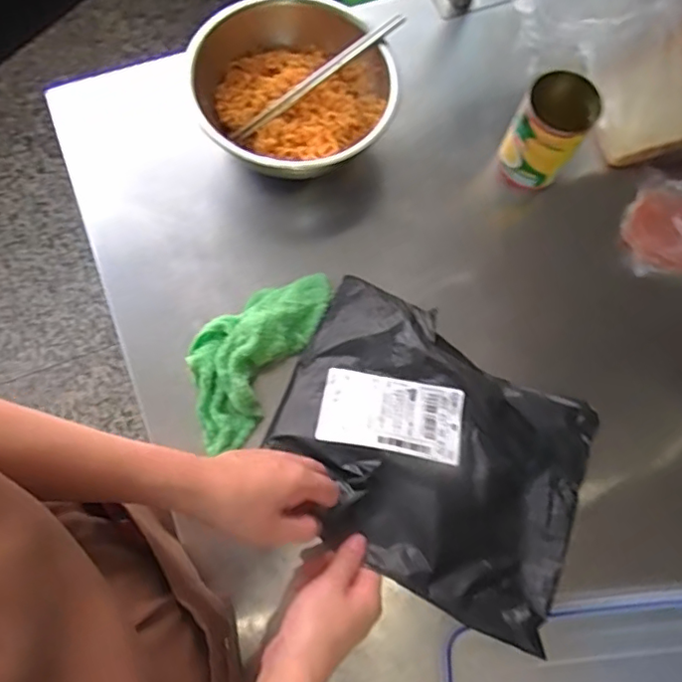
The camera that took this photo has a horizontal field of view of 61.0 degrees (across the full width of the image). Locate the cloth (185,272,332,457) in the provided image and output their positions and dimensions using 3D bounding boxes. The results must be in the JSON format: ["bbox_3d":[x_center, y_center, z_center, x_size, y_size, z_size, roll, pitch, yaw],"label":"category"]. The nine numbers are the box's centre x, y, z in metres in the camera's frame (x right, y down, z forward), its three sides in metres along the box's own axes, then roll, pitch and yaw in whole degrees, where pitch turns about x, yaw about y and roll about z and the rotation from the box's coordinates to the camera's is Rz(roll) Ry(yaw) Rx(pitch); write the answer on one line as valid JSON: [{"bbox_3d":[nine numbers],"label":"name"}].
[{"bbox_3d":[-0.090,0.003,0.560,0.091,0.040,0.192,31,75,7],"label":"cloth"}]

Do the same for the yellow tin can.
[{"bbox_3d":[0.217,-0.217,0.620,0.070,0.111,0.070,0,73,-2],"label":"yellow tin can"}]

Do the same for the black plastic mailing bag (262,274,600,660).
[{"bbox_3d":[0.080,0.095,0.531,0.293,0.057,0.235,29,74,7],"label":"black plastic mailing bag"}]

